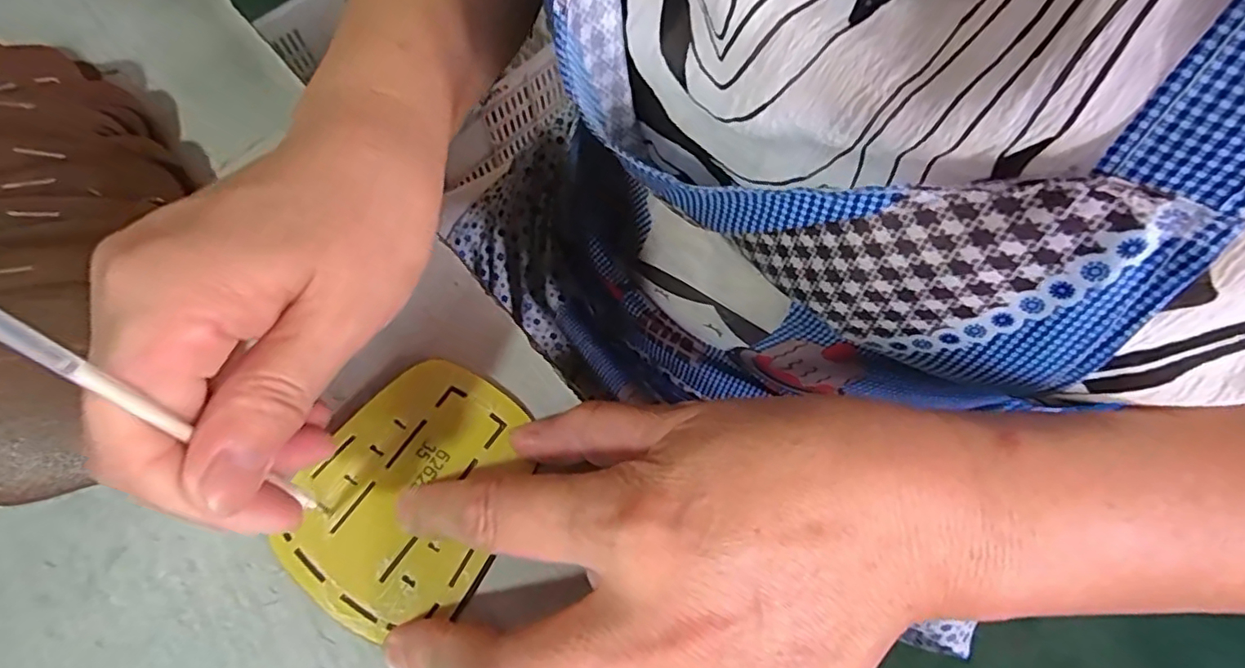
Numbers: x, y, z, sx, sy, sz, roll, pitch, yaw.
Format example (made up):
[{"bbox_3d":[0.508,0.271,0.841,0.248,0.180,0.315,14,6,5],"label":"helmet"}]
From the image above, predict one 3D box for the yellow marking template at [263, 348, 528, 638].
[{"bbox_3d":[-0.068,0.051,0.195,0.069,0.004,0.083,30,70,15],"label":"yellow marking template"}]

